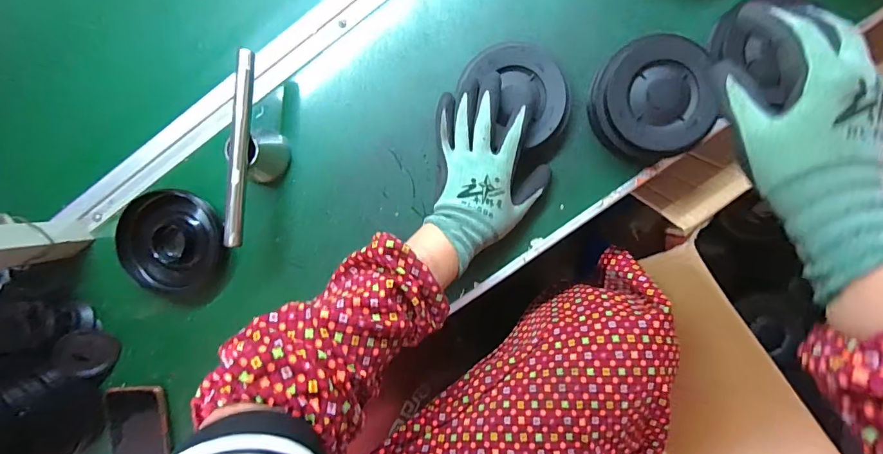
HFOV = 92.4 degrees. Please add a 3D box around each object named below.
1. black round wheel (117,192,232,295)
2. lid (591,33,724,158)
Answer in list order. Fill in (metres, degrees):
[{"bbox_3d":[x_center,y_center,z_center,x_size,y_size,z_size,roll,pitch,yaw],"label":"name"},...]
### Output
[{"bbox_3d":[-0.317,0.021,0.500,0.116,0.034,0.122,0,91,6],"label":"black round wheel"},{"bbox_3d":[0.216,-0.131,0.437,0.112,0.040,0.115,0,91,6],"label":"lid"}]

